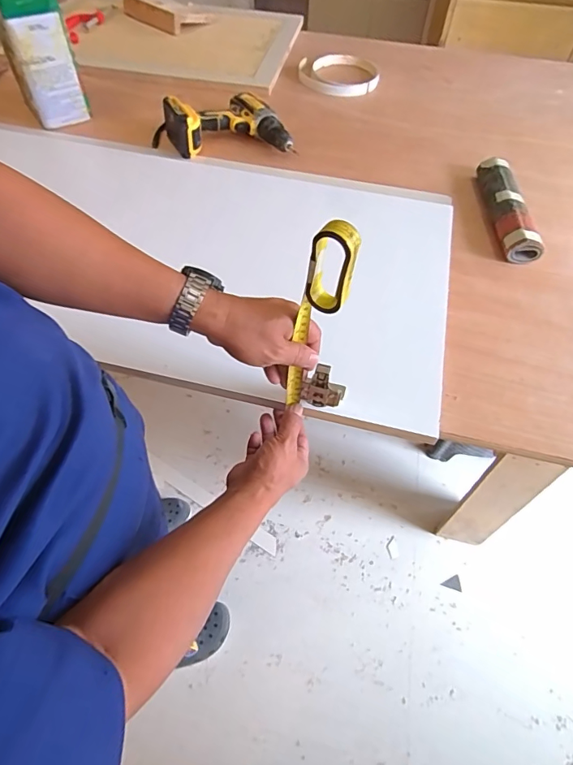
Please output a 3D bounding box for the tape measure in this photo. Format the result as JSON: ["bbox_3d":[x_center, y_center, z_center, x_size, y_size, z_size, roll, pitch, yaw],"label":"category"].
[{"bbox_3d":[0.025,-0.049,0.448,0.039,0.245,0.017,31,55,10],"label":"tape measure"}]

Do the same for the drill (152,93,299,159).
[{"bbox_3d":[-0.133,-0.526,0.919,0.280,0.069,0.189,-2,56,-3],"label":"drill"}]

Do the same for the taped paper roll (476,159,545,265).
[{"bbox_3d":[0.384,-0.310,0.806,0.060,0.045,0.250,2,56,-1],"label":"taped paper roll"}]

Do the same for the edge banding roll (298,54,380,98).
[{"bbox_3d":[0.126,-0.754,1.124,0.191,0.018,0.207,1,56,-1],"label":"edge banding roll"}]

